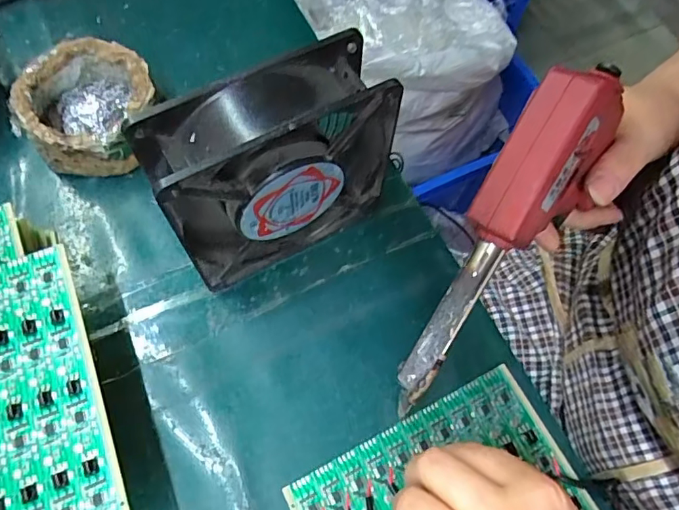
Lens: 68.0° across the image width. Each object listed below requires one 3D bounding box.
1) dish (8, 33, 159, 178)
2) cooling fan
[{"bbox_3d":[-0.159,-0.093,0.327,0.078,0.047,0.080,1,65,-3],"label":"dish"},{"bbox_3d":[-0.032,-0.041,0.270,0.119,0.123,0.039,-28,70,-15],"label":"cooling fan"}]

